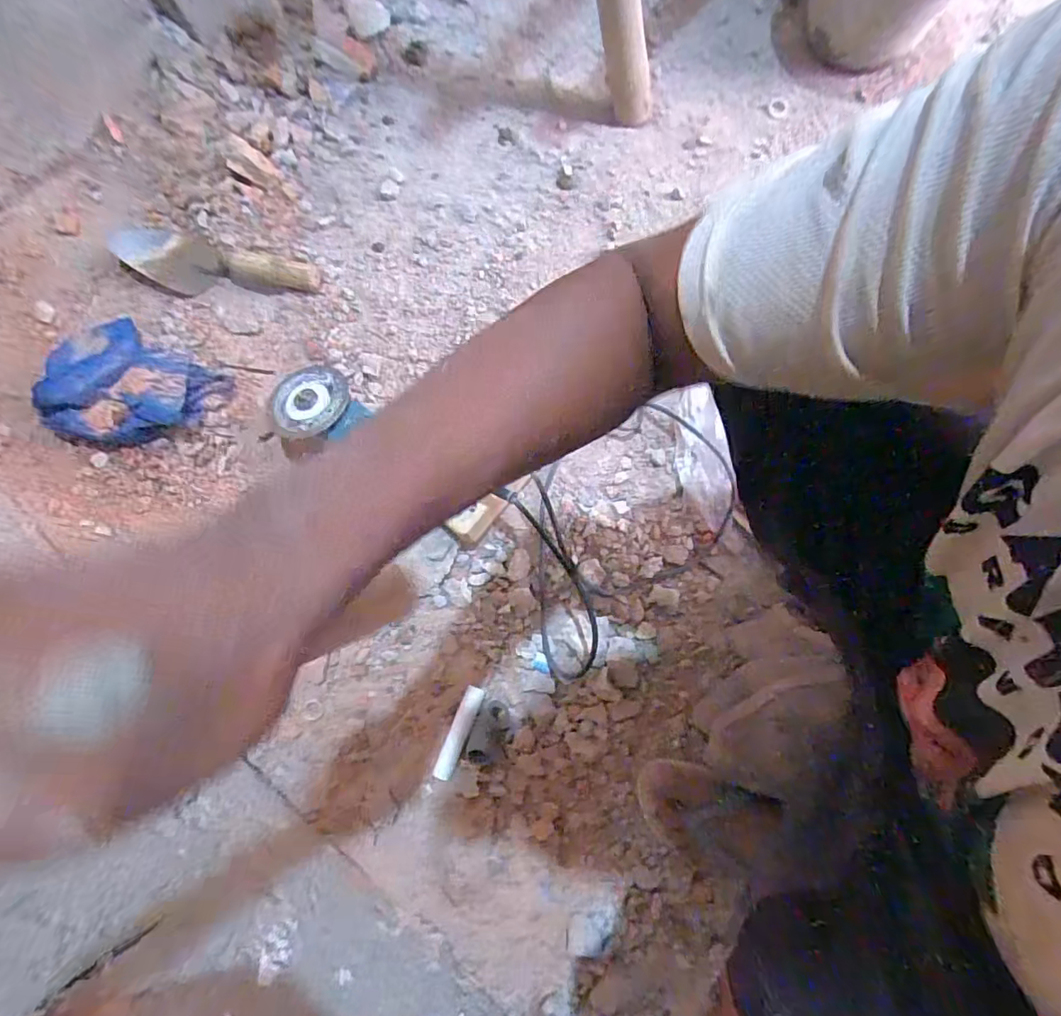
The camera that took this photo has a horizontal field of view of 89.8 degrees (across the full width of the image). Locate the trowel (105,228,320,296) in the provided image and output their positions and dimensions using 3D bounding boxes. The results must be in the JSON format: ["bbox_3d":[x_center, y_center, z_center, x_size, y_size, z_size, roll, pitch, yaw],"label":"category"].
[{"bbox_3d":[-0.459,-0.353,0.777,0.305,0.040,0.092,13,78,6],"label":"trowel"}]

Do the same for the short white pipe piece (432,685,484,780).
[{"bbox_3d":[-0.082,0.259,0.619,0.022,0.023,0.102,21,80,8],"label":"short white pipe piece"}]

